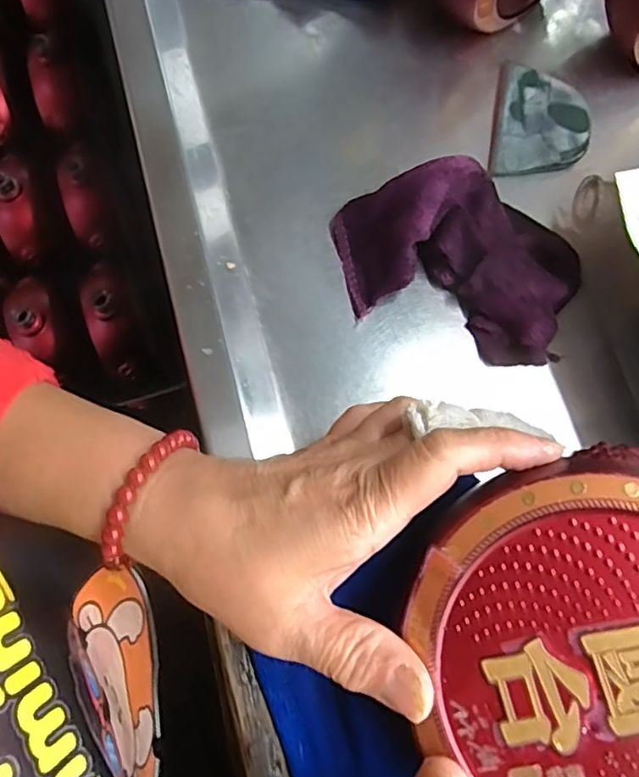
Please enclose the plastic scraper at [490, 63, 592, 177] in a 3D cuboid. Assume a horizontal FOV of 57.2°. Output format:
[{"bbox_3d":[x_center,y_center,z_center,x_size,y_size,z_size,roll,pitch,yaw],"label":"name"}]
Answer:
[{"bbox_3d":[0.141,-0.168,0.372,0.055,0.012,0.079,12,77,1],"label":"plastic scraper"}]

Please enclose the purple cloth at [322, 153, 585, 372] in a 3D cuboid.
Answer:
[{"bbox_3d":[0.077,-0.078,0.329,0.134,0.036,0.096,19,77,3],"label":"purple cloth"}]

